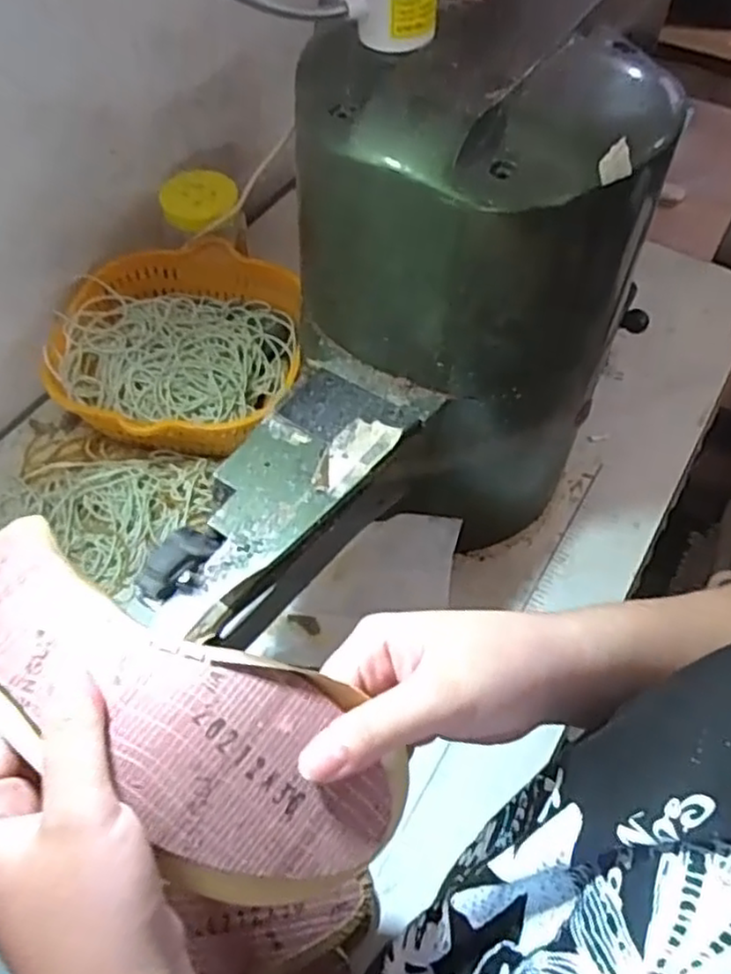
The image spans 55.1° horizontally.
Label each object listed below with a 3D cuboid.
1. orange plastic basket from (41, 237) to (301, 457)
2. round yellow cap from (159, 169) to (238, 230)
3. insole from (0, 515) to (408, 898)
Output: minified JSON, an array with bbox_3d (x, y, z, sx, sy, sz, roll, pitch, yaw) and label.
[{"bbox_3d":[-0.160,-0.117,0.612,0.201,0.069,0.227,-3,57,-1],"label":"orange plastic basket"},{"bbox_3d":[-0.157,-0.273,0.661,0.070,0.020,0.062,-14,58,-8],"label":"round yellow cap"},{"bbox_3d":[-0.089,0.088,0.286,0.217,0.041,0.080,29,62,9],"label":"insole"}]

